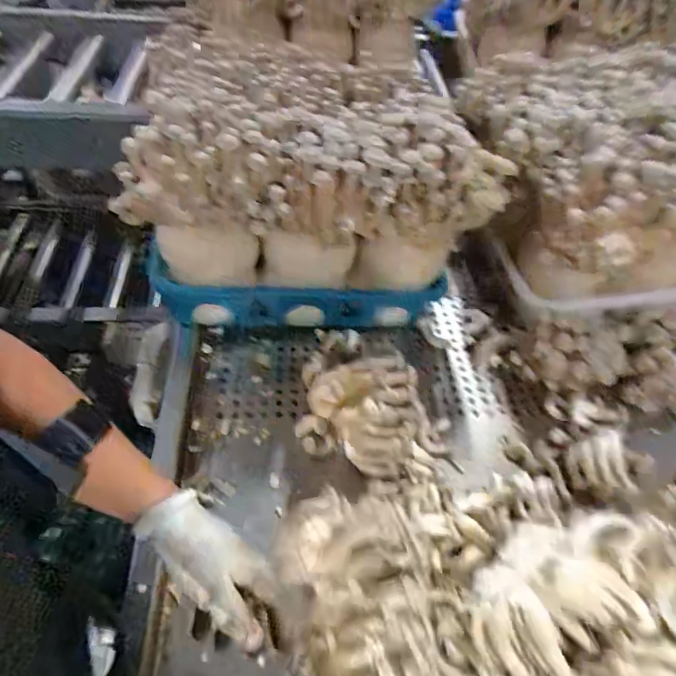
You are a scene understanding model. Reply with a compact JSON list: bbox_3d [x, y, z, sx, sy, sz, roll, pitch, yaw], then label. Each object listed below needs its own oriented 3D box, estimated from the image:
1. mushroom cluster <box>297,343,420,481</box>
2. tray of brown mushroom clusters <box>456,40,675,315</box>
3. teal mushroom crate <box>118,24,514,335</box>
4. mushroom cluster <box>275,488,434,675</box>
[{"bbox_3d":[0.027,0.091,0.630,0.152,0.137,0.117,10,49,3],"label":"mushroom cluster"},{"bbox_3d":[0.459,-0.279,0.826,0.436,0.240,0.472,0,49,-6],"label":"tray of brown mushroom clusters"},{"bbox_3d":[-0.045,-0.236,0.780,0.476,0.290,0.380,-1,50,-6],"label":"teal mushroom crate"},{"bbox_3d":[0.018,0.224,0.412,0.122,0.077,0.178,-3,46,-3],"label":"mushroom cluster"}]

